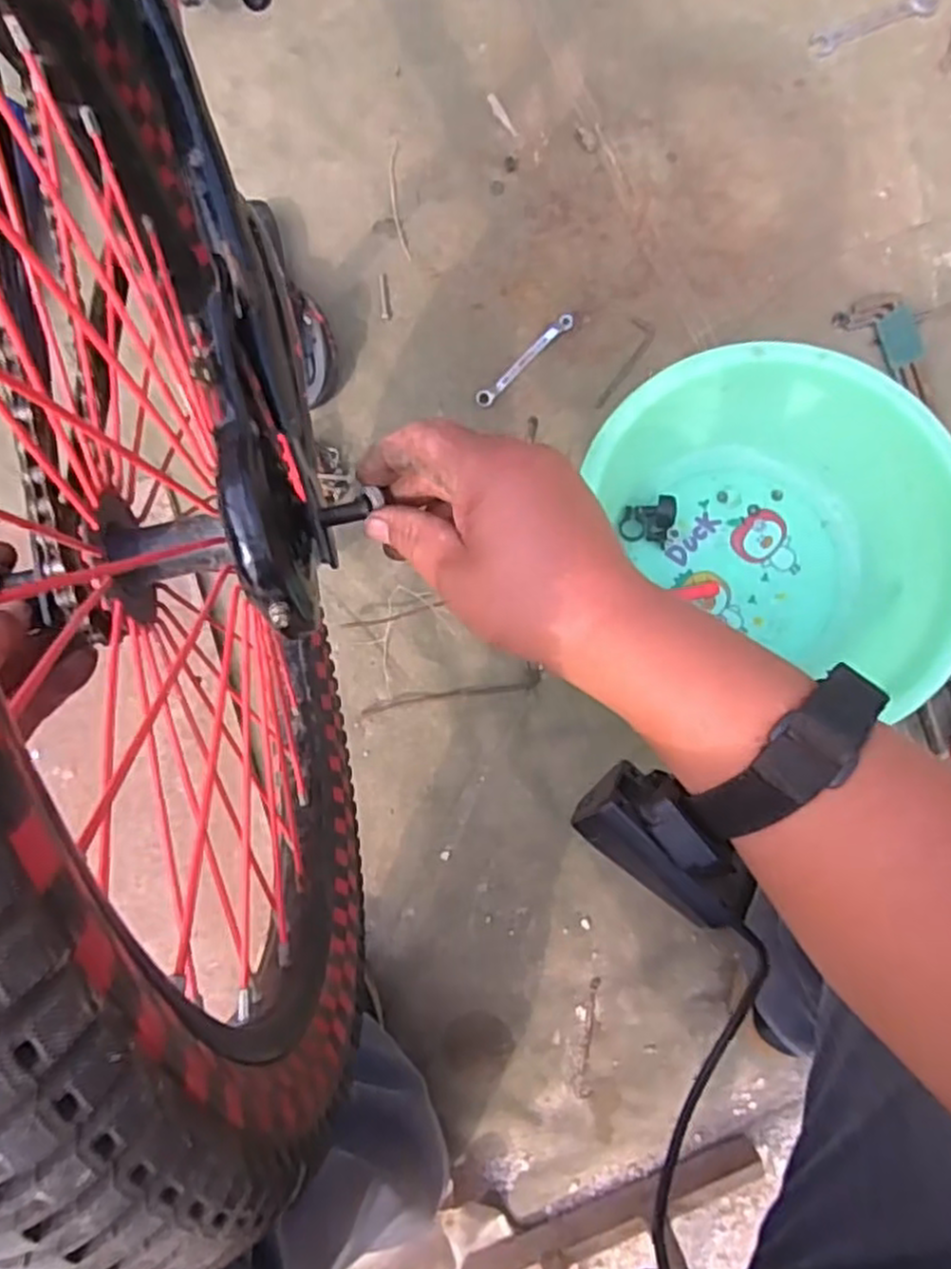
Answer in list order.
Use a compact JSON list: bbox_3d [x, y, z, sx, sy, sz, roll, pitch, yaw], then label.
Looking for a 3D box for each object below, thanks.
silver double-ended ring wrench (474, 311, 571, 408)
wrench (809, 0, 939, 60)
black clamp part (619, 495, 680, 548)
[{"bbox_3d":[0.055,-0.296,0.804,0.142,0.010,0.018,-44,85,-6],"label":"silver double-ended ring wrench"},{"bbox_3d":[0.474,-0.726,0.889,0.172,0.007,0.038,-28,84,-5],"label":"wrench"},{"bbox_3d":[0.178,-0.120,0.774,0.052,0.025,0.051,9,82,0],"label":"black clamp part"}]

